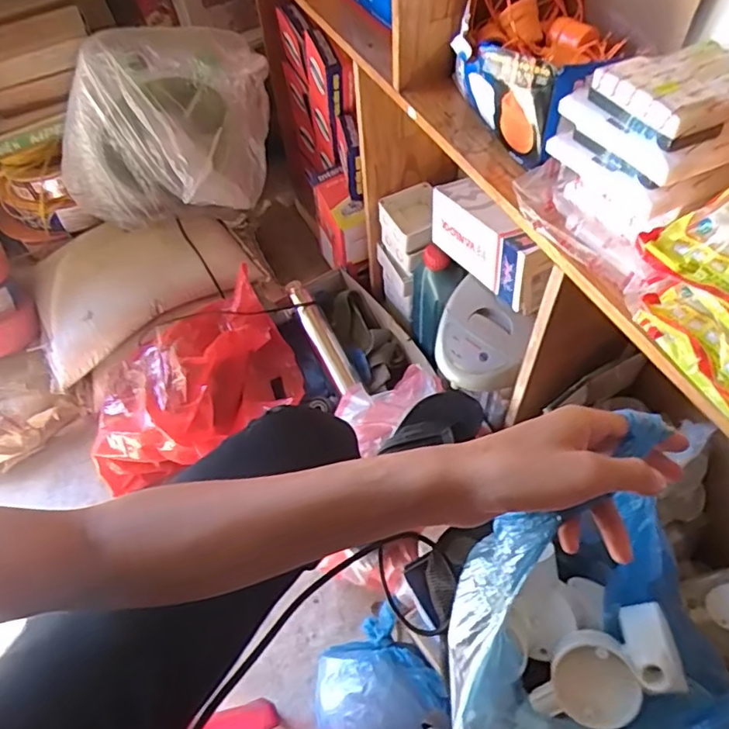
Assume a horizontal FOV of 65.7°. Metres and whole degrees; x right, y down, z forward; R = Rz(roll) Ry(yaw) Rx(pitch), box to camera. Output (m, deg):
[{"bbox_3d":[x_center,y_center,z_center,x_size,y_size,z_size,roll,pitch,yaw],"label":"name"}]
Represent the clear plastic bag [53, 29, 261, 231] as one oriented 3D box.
[{"bbox_3d":[-0.434,-0.495,1.210,0.435,0.371,0.205,1,58,5],"label":"clear plastic bag"}]

